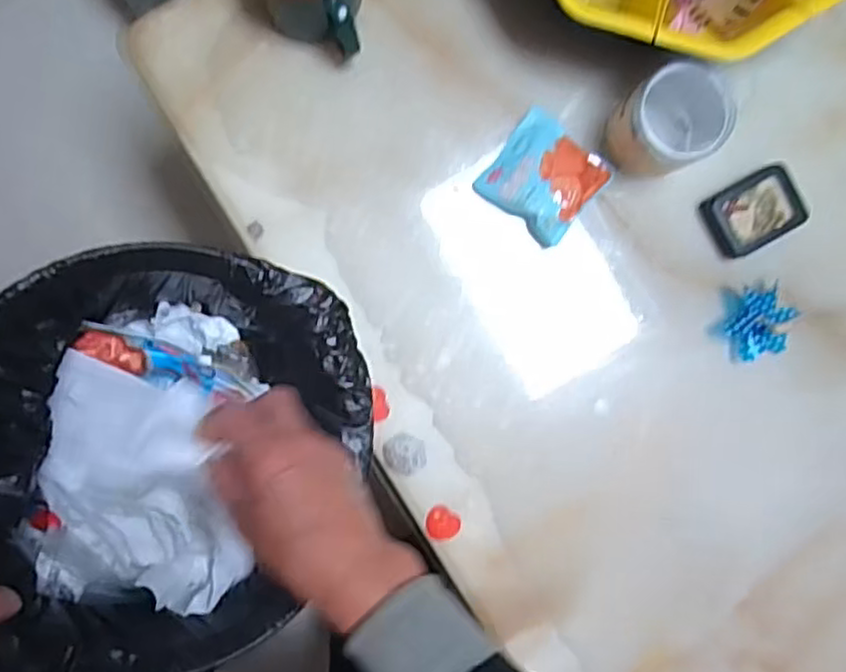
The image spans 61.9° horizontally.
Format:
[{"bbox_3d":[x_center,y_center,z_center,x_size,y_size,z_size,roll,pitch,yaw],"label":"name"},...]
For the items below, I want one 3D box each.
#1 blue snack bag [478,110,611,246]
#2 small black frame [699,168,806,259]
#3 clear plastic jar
[{"bbox_3d":[0.116,-0.152,0.670,0.095,0.028,0.100,37,90,-5],"label":"blue snack bag"},{"bbox_3d":[0.321,-0.121,0.682,0.093,0.017,0.065,-29,94,-2],"label":"small black frame"},{"bbox_3d":[0.226,-0.196,0.643,0.097,0.087,0.081,-25,94,-2],"label":"clear plastic jar"}]

